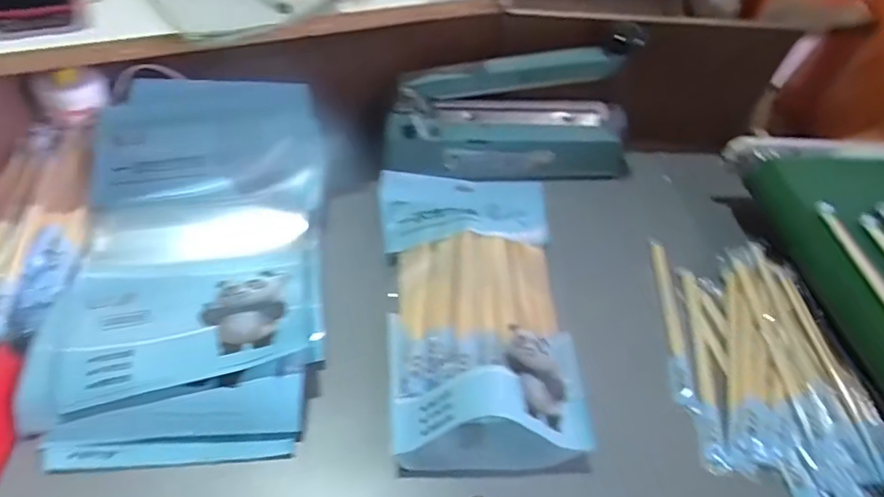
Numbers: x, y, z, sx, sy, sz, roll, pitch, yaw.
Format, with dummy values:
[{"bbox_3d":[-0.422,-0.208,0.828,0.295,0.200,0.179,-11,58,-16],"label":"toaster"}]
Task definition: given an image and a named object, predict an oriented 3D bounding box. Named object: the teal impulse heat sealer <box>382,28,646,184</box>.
[{"bbox_3d":[0.087,-0.160,0.621,0.297,0.149,0.063,0,48,-6],"label":"teal impulse heat sealer"}]

